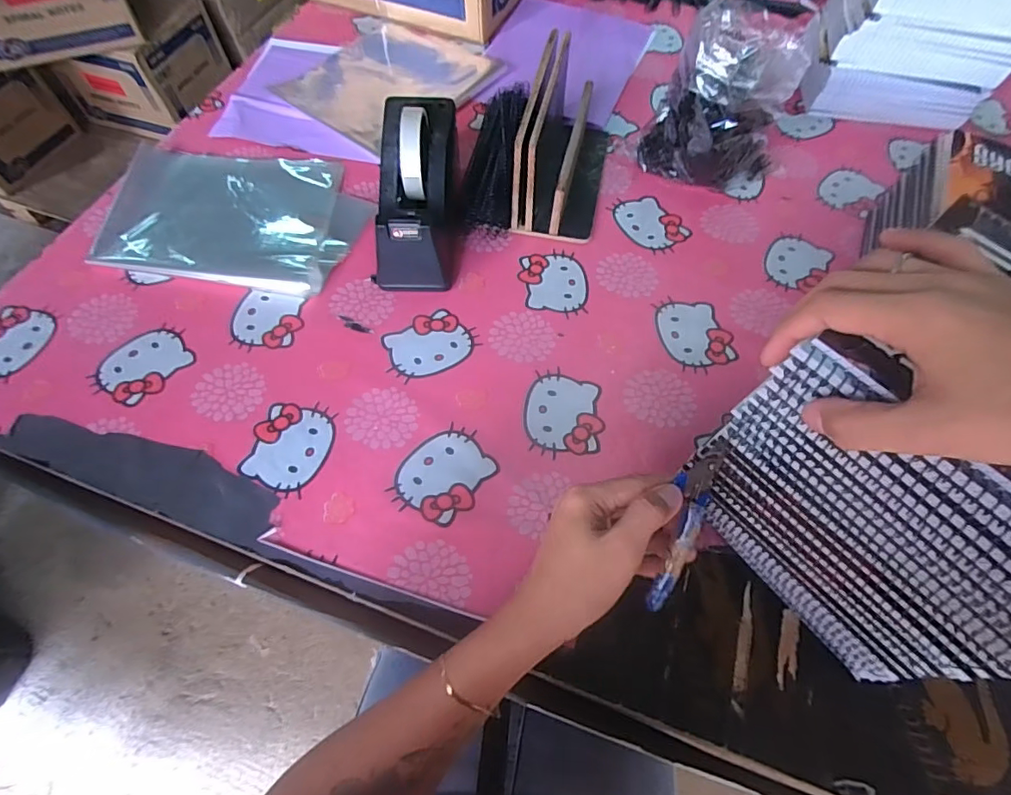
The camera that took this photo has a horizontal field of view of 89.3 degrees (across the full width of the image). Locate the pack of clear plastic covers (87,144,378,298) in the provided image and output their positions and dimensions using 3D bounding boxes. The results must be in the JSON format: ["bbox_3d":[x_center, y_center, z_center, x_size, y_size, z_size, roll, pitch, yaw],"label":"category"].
[{"bbox_3d":[-0.313,-0.214,0.588,0.295,0.013,0.195,10,62,4],"label":"pack of clear plastic covers"}]

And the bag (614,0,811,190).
[{"bbox_3d":[0.246,-0.341,0.583,0.166,0.158,0.135,-29,66,-16],"label":"bag"}]

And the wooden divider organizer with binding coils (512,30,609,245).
[{"bbox_3d":[0.072,-0.293,0.578,0.092,0.117,0.206,12,62,5],"label":"wooden divider organizer with binding coils"}]

